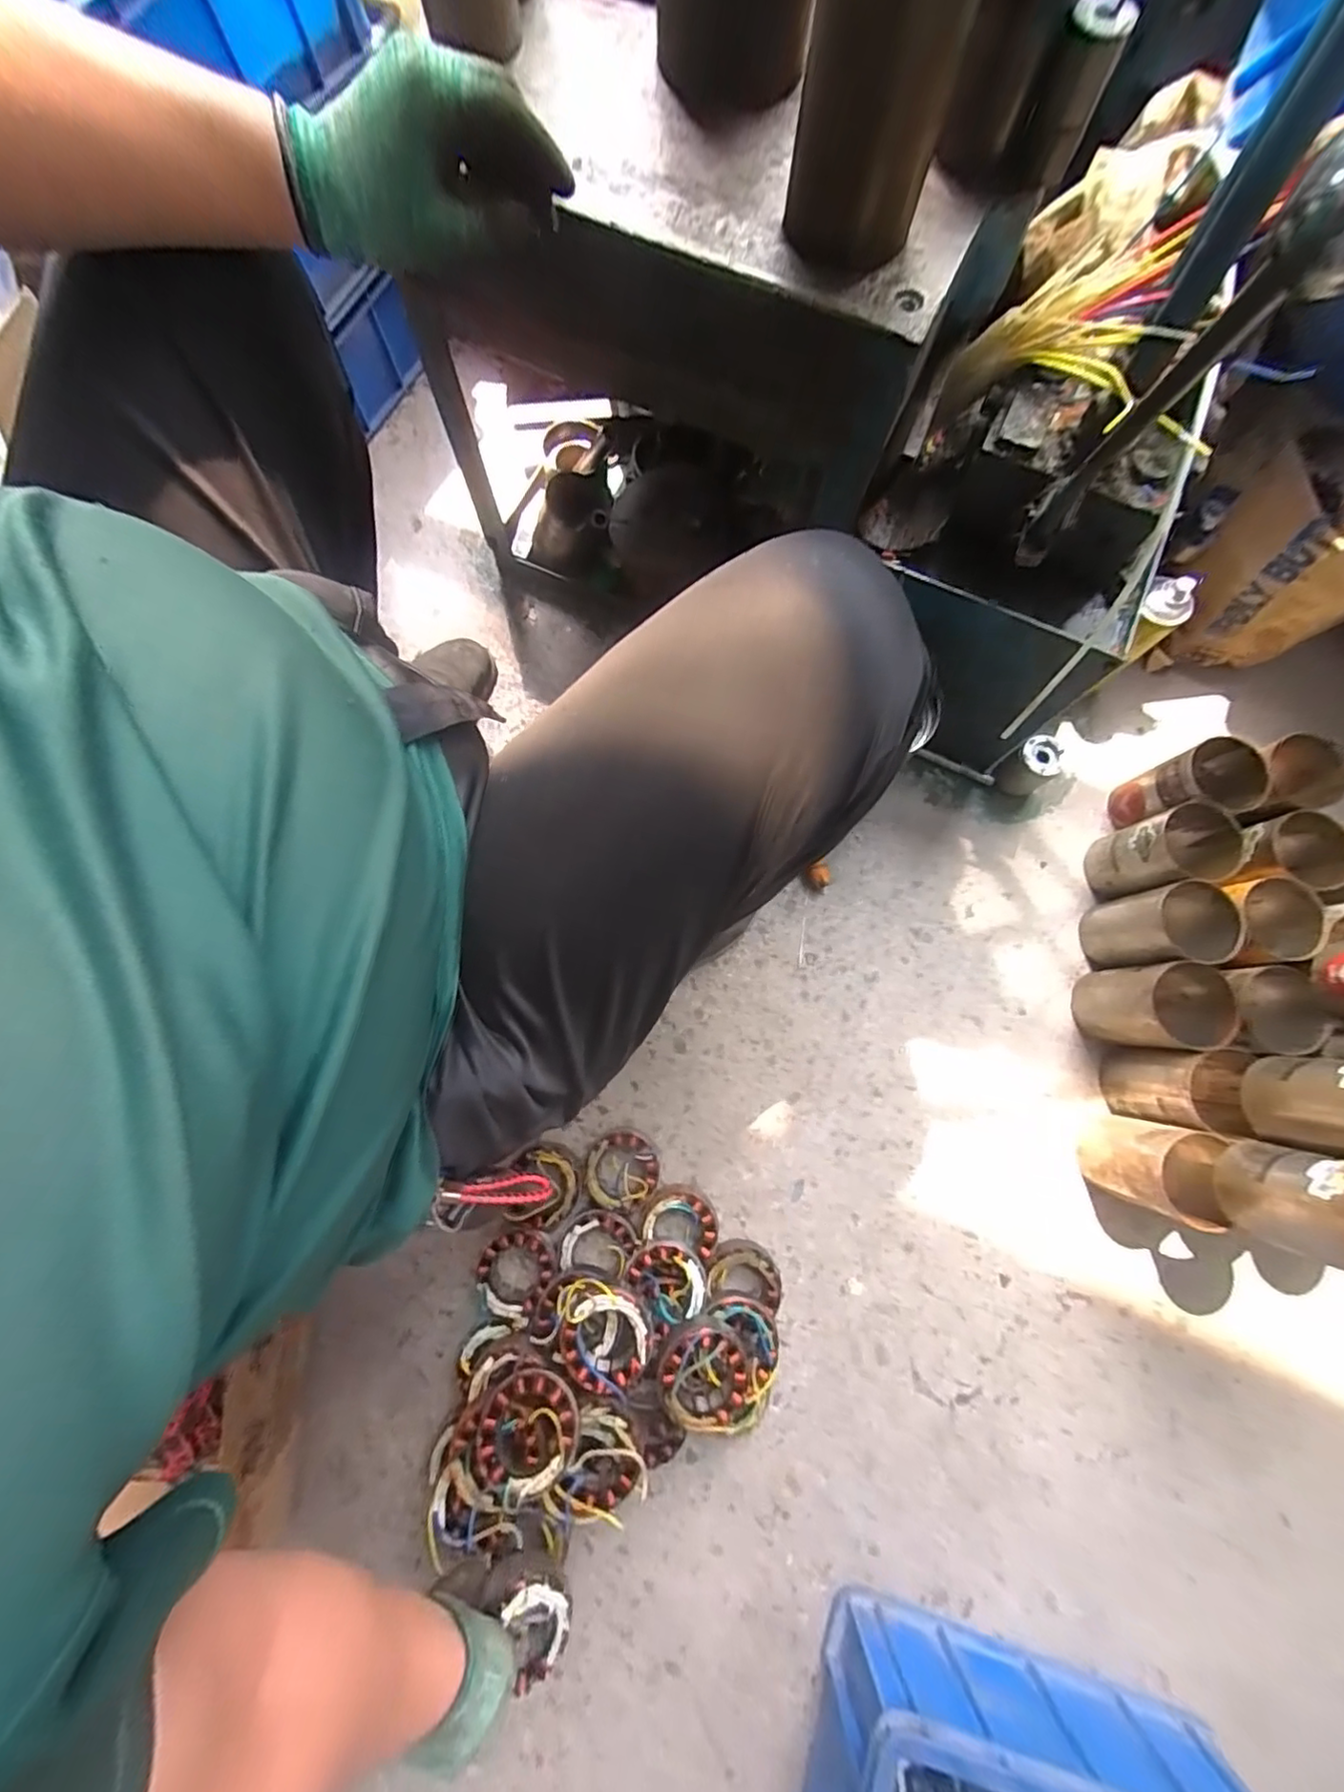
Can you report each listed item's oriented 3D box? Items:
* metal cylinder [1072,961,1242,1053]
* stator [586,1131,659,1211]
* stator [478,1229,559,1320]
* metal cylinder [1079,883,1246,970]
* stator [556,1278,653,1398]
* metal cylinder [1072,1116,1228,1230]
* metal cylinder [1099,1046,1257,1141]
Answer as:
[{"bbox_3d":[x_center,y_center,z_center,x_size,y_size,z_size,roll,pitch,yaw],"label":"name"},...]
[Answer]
[{"bbox_3d":[0.546,0.127,0.693,0.100,0.121,0.092,1,79,-1],"label":"metal cylinder"},{"bbox_3d":[-0.056,0.311,0.689,0.080,0.057,0.080,0,79,-1],"label":"stator"},{"bbox_3d":[-0.173,0.412,0.673,0.076,0.038,0.086,33,80,6],"label":"stator"},{"bbox_3d":[0.564,0.041,0.711,0.096,0.128,0.084,-9,79,-2],"label":"metal cylinder"},{"bbox_3d":[-0.069,0.425,0.590,0.097,0.045,0.089,0,79,-1],"label":"stator"},{"bbox_3d":[0.514,0.293,0.668,0.084,0.114,0.094,16,79,2],"label":"metal cylinder"},{"bbox_3d":[0.566,0.218,0.683,0.091,0.112,0.089,3,79,0],"label":"metal cylinder"}]

